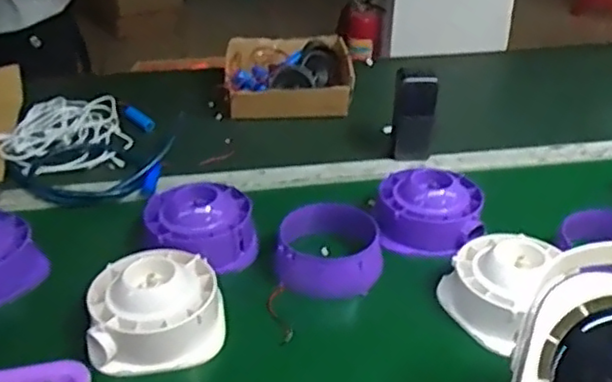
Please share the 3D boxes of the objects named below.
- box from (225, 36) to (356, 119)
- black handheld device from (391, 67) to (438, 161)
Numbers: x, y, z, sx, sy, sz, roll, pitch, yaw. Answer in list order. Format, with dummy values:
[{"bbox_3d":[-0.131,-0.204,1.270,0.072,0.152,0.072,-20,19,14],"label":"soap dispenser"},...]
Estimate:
[{"bbox_3d":[-0.030,-0.192,1.093,0.214,0.063,0.190,-5,33,-9],"label":"box"},{"bbox_3d":[0.158,-0.111,0.955,0.057,0.135,0.034,6,33,8],"label":"black handheld device"}]

